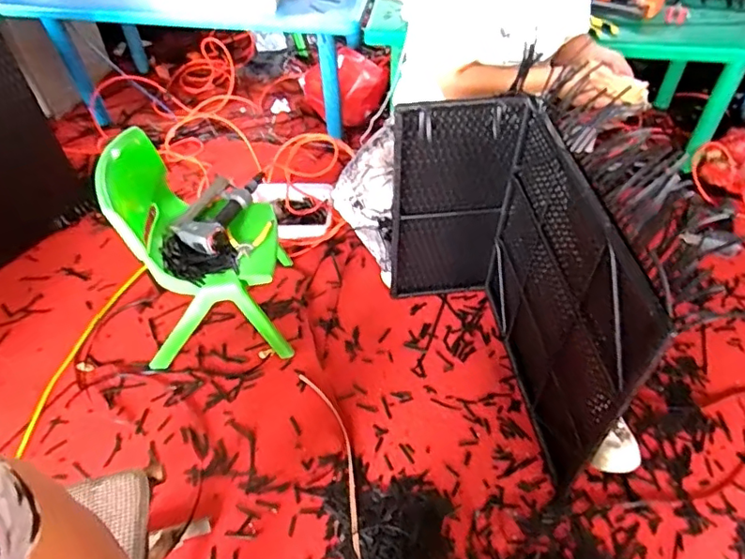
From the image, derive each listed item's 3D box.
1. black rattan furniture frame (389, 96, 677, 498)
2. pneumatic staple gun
[{"bbox_3d":[0.240,0.039,1.178,0.332,0.603,0.659,-4,50,-4],"label":"black rattan furniture frame"},{"bbox_3d":[-0.394,-0.182,1.390,0.154,0.053,0.282,14,51,11],"label":"pneumatic staple gun"}]

